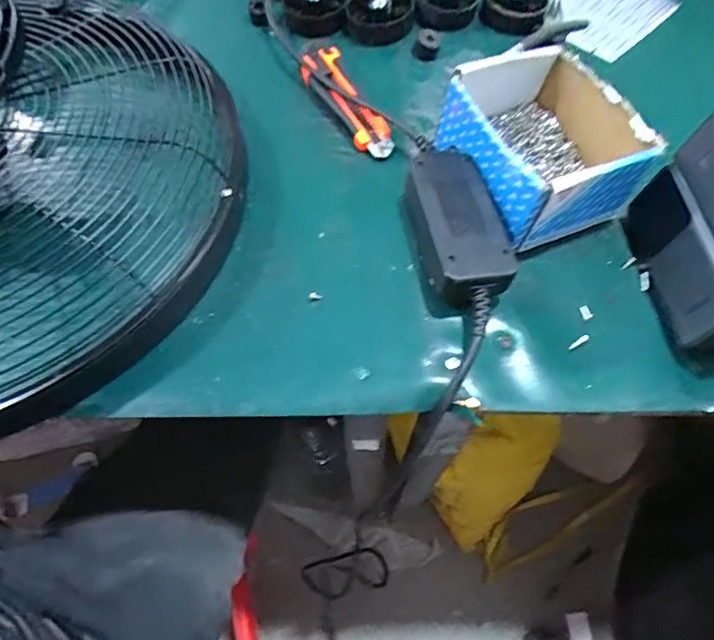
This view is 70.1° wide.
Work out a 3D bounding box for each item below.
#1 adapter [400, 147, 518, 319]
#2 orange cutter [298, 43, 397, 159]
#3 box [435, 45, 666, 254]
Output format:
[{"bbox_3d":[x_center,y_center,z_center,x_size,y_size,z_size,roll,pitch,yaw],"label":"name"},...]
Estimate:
[{"bbox_3d":[0.069,-0.067,0.371,0.061,0.037,0.128,-10,63,-5],"label":"adapter"},{"bbox_3d":[-0.010,-0.195,0.452,0.039,0.019,0.129,-23,65,-12],"label":"orange cutter"},{"bbox_3d":[0.141,-0.136,0.394,0.112,0.064,0.127,-22,65,-11],"label":"box"}]

